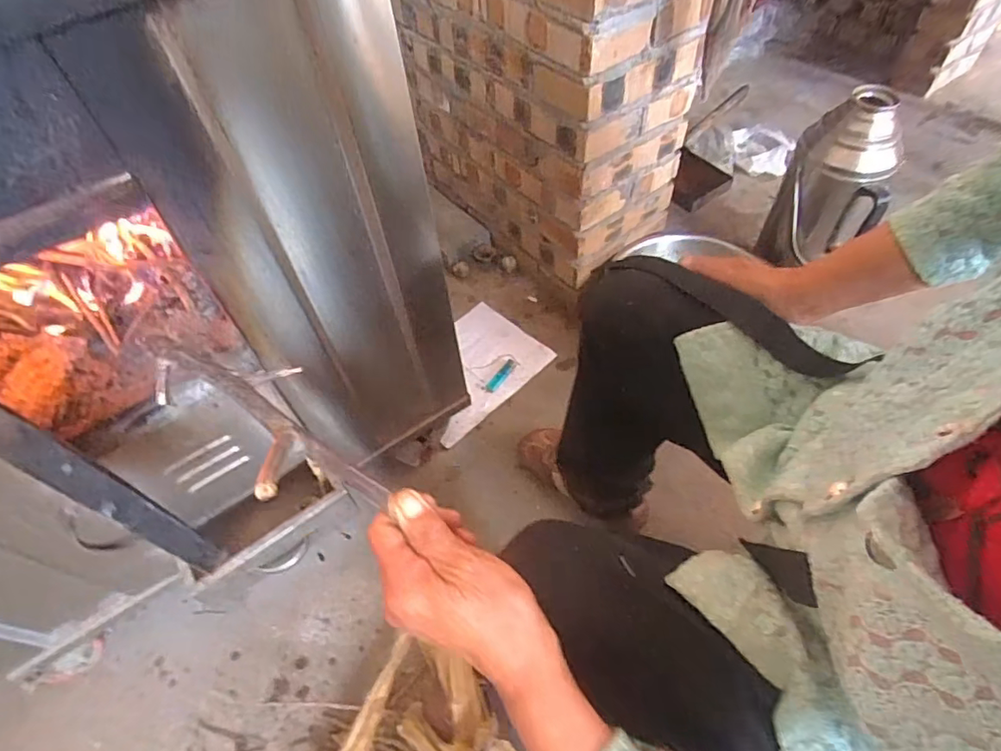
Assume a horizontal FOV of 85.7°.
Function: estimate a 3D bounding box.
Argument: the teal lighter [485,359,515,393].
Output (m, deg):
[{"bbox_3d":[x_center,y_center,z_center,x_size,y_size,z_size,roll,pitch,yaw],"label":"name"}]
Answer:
[{"bbox_3d":[0.002,-0.001,1.004,0.024,0.009,0.085,26,60,21],"label":"teal lighter"}]

